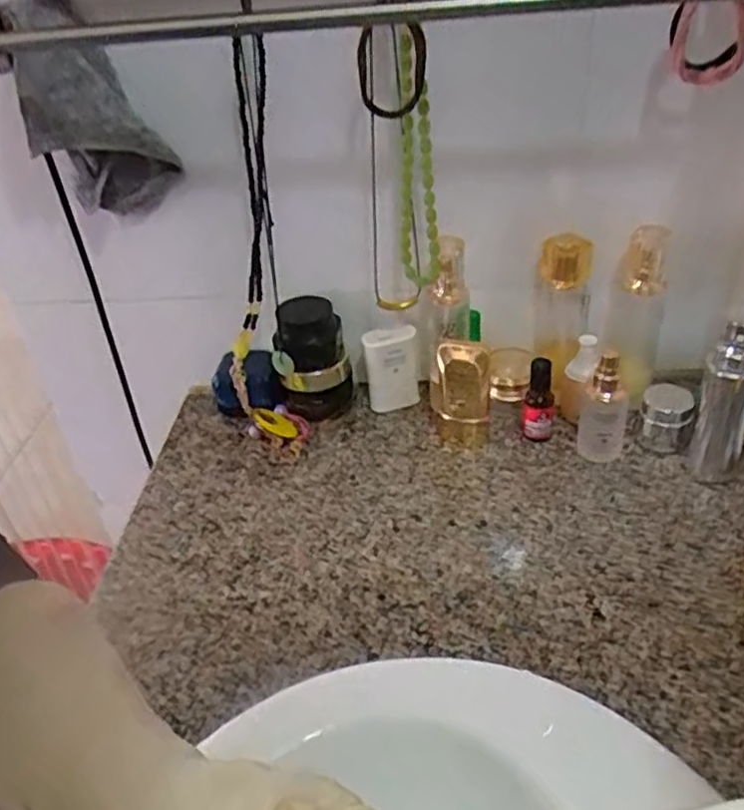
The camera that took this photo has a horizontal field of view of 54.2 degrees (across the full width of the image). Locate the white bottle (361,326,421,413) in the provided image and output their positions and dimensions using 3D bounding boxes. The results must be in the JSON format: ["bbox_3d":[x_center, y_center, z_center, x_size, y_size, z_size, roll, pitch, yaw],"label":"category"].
[{"bbox_3d":[0.021,-0.036,0.770,0.053,0.093,0.034,-2,37,6],"label":"white bottle"}]

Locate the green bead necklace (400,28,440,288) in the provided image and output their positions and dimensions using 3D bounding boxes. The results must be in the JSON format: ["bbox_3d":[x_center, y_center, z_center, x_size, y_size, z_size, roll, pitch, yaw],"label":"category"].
[{"bbox_3d":[0.039,-0.204,0.634,0.034,0.216,0.021,-2,37,5],"label":"green bead necklace"}]

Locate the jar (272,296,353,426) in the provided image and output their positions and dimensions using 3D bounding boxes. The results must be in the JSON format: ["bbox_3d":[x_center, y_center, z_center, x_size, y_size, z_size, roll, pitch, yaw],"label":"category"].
[{"bbox_3d":[-0.061,-0.045,0.764,0.074,0.127,0.059,-8,37,-3],"label":"jar"}]

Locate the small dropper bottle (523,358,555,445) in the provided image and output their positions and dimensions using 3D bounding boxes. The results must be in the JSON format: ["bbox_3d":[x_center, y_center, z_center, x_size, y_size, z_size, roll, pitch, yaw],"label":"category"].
[{"bbox_3d":[0.163,-0.004,0.711,0.029,0.087,0.025,4,38,13],"label":"small dropper bottle"}]

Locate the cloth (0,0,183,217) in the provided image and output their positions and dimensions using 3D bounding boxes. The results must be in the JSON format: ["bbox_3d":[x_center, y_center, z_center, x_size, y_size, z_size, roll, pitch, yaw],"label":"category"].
[{"bbox_3d":[-0.245,-0.254,0.643,0.115,0.177,0.056,-21,39,-19],"label":"cloth"}]

